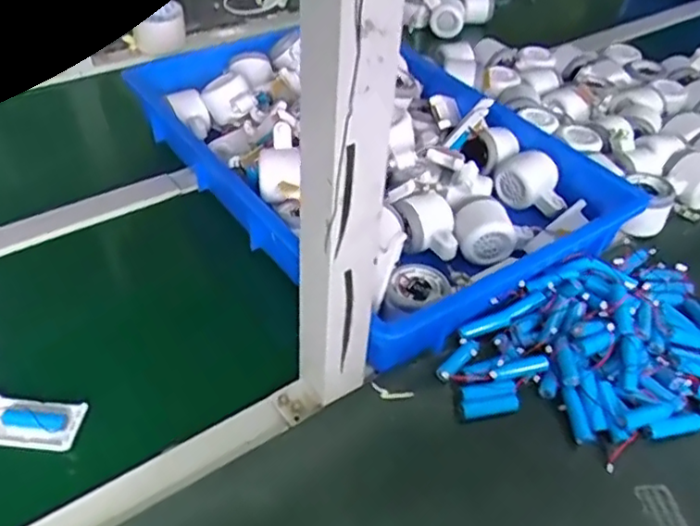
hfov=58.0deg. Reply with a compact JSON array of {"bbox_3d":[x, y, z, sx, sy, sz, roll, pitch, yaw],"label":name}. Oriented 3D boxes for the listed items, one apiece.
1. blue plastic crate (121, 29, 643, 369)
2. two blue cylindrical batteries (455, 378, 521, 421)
[{"bbox_3d":[0.004,-0.148,0.754,0.361,0.088,0.549,-24,50,-27],"label":"blue plastic crate"},{"bbox_3d":[0.118,0.114,0.530,0.052,0.011,0.030,-2,43,-7],"label":"two blue cylindrical batteries"}]

